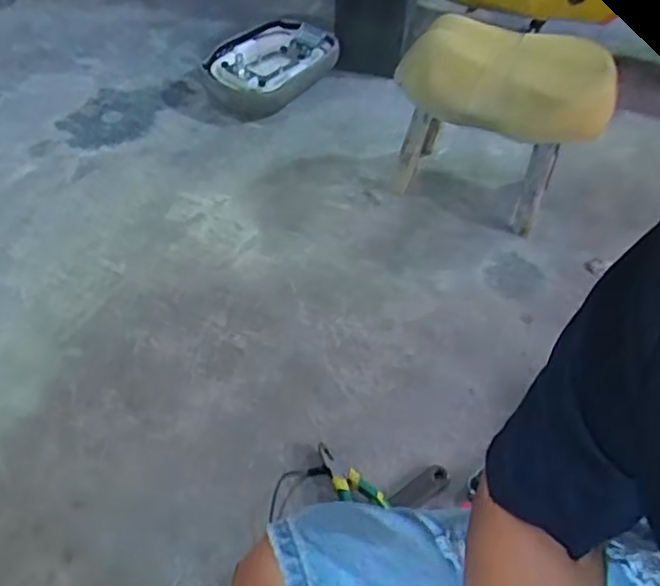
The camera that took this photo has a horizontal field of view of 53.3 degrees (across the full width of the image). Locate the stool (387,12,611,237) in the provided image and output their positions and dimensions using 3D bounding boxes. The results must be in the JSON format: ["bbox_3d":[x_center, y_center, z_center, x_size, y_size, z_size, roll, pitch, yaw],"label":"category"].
[{"bbox_3d":[0.331,-0.321,1.313,0.361,0.370,0.216,23,50,21],"label":"stool"}]

